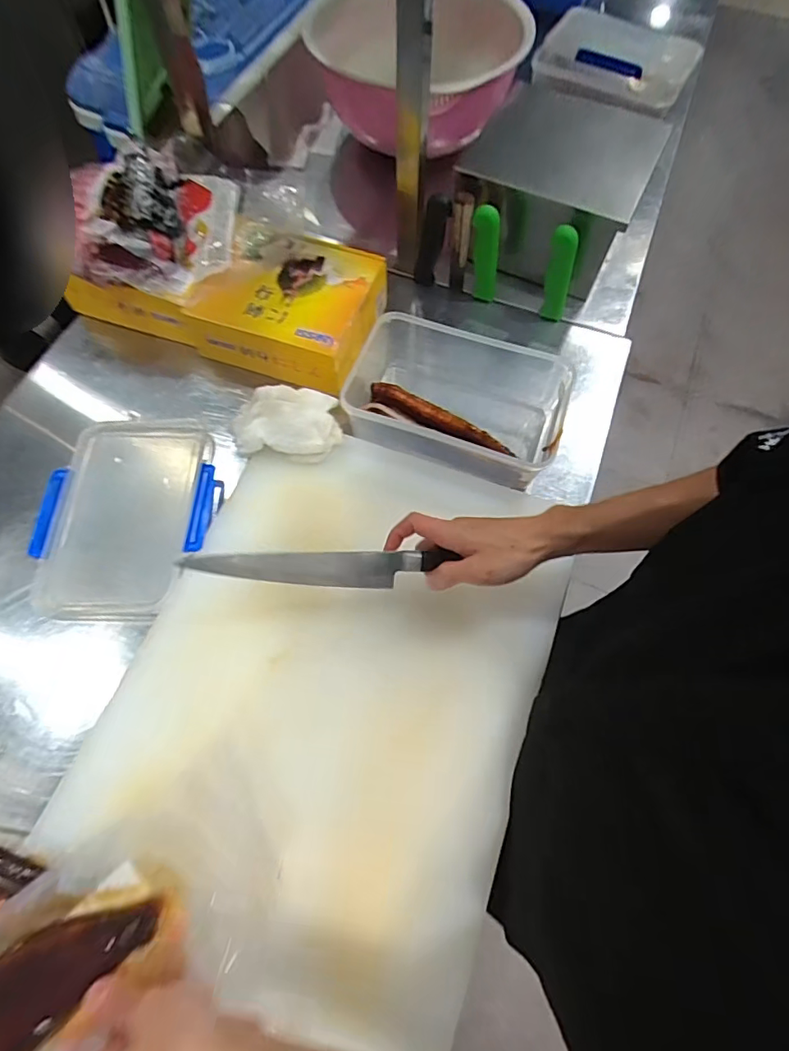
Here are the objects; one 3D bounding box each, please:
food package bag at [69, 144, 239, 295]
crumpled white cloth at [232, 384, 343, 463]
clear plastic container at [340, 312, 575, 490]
[{"bbox_3d":[-0.301,-0.385,0.640,0.192,0.090,0.172,-7,66,-4],"label":"food package bag"},{"bbox_3d":[-0.130,-0.120,0.605,0.128,0.041,0.084,-10,66,-5],"label":"crumpled white cloth"},{"bbox_3d":[0.072,-0.148,0.648,0.257,0.111,0.181,14,66,6],"label":"clear plastic container"}]

